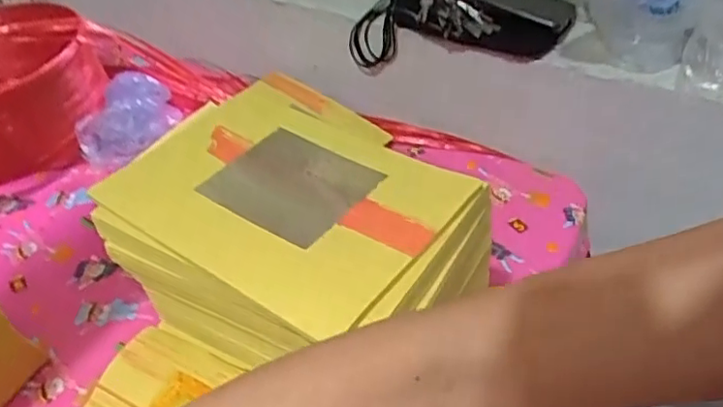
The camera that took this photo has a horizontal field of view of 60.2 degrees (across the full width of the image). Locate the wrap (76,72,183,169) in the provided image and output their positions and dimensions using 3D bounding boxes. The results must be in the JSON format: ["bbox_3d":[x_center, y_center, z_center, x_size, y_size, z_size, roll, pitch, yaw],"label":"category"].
[{"bbox_3d":[-0.309,-0.122,0.844,0.069,0.088,0.163,18,44,23],"label":"wrap"}]

